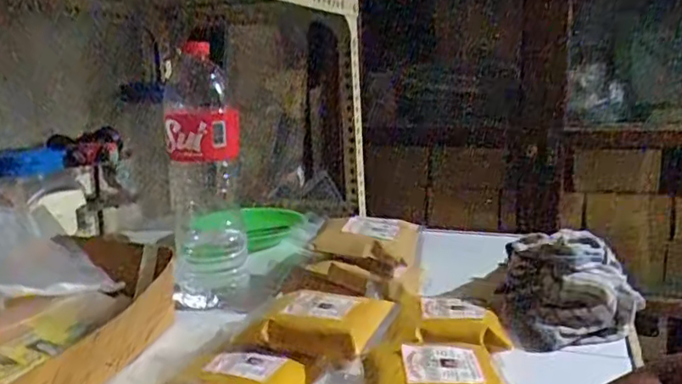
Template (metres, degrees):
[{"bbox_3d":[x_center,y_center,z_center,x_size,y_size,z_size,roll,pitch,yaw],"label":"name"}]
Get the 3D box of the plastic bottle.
[{"bbox_3d":[-0.165,-0.016,0.719,0.078,0.297,0.072,-1,11,3],"label":"plastic bottle"}]

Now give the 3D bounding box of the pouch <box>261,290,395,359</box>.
[{"bbox_3d":[-0.011,0.125,0.556,0.101,0.038,0.078,2,11,15],"label":"pouch"}]

